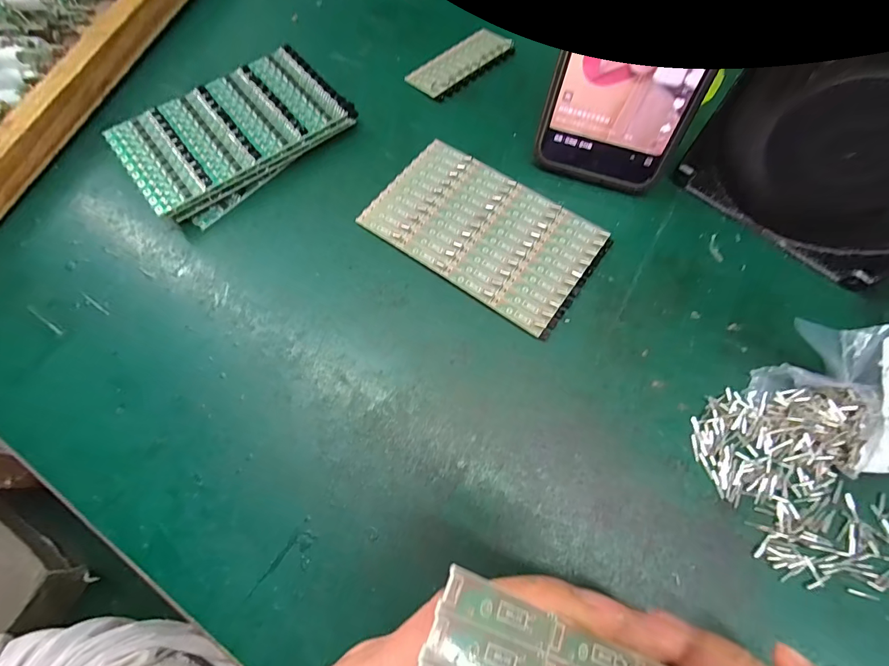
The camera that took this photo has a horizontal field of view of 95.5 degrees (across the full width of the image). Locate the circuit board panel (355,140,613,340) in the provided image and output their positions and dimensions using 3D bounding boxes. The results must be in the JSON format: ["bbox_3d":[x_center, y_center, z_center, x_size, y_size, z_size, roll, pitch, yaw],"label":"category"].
[{"bbox_3d":[0.023,-0.061,0.238,0.129,0.006,0.078,35,72,13],"label":"circuit board panel"}]

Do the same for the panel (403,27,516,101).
[{"bbox_3d":[0.012,-0.197,0.294,0.079,0.007,0.034,-41,70,-14],"label":"panel"}]

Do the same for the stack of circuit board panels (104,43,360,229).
[{"bbox_3d":[-0.133,-0.129,0.259,0.132,0.019,0.082,-42,74,-15],"label":"stack of circuit board panels"}]

